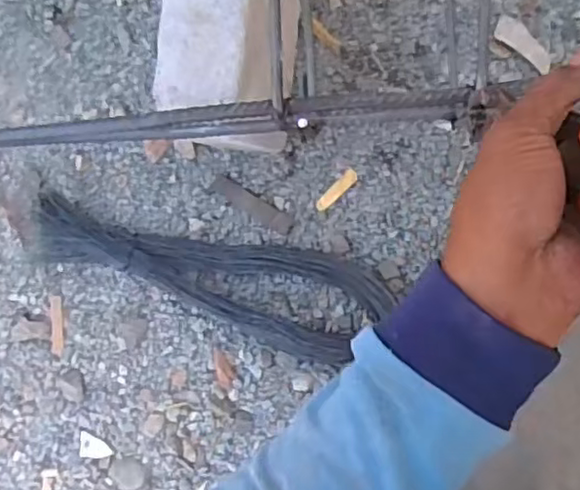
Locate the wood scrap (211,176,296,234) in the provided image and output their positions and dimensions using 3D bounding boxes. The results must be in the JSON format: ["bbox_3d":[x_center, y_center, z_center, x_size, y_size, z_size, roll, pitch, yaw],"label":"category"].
[{"bbox_3d":[-0.043,-0.044,0.726,0.103,0.009,0.021,30,97,6],"label":"wood scrap"}]

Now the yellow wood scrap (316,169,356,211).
[{"bbox_3d":[0.051,-0.059,0.706,0.015,0.005,0.055,44,99,4],"label":"yellow wood scrap"}]

